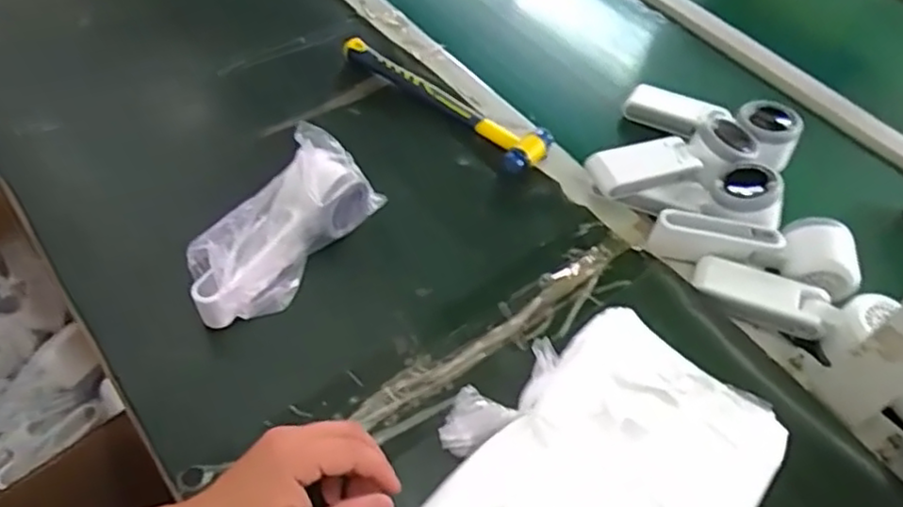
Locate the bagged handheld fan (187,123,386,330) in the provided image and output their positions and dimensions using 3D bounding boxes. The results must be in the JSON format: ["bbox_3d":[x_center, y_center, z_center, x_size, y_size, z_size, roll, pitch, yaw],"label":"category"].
[{"bbox_3d":[-0.132,-0.019,0.538,0.056,0.080,0.181,29,55,16],"label":"bagged handheld fan"}]

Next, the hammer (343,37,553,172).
[{"bbox_3d":[-0.008,-0.161,0.683,0.240,0.023,0.061,34,58,21],"label":"hammer"}]

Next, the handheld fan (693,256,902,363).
[{"bbox_3d":[0.272,0.038,0.547,0.141,0.037,0.046,25,53,13],"label":"handheld fan"}]

